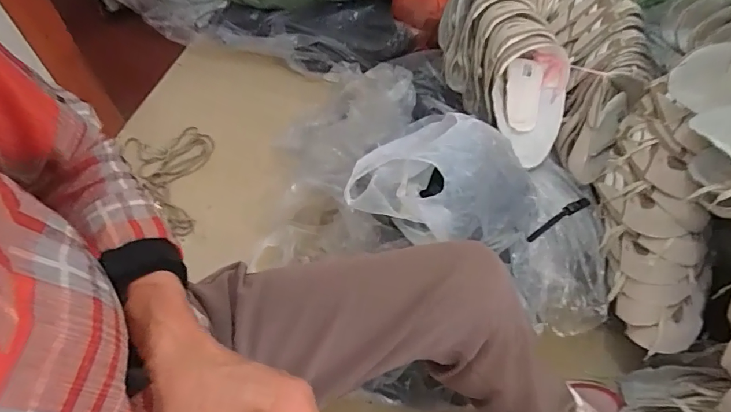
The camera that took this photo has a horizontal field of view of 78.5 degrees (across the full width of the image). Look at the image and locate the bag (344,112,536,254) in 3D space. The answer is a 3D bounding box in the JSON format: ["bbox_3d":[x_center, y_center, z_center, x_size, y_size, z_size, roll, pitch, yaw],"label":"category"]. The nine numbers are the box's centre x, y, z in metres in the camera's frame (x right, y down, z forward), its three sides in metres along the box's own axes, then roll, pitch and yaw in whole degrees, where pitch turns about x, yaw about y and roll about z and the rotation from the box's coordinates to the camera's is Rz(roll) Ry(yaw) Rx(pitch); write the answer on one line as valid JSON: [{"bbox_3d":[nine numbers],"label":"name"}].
[{"bbox_3d":[0.121,-0.031,0.666,0.294,0.166,0.140,10,58,3],"label":"bag"}]

